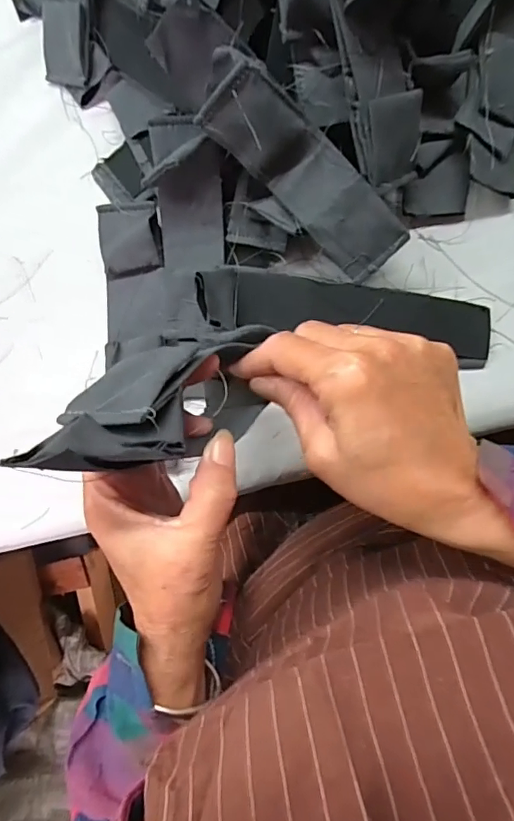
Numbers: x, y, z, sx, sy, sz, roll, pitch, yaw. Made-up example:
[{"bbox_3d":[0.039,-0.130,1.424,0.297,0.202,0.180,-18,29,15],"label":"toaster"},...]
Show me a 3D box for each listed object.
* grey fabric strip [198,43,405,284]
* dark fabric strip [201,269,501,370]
[{"bbox_3d":[0.027,-0.149,0.315,0.152,0.025,0.047,41,119,-17],"label":"grey fabric strip"},{"bbox_3d":[0.063,-0.066,0.344,0.196,0.054,0.043,8,91,7],"label":"dark fabric strip"}]

